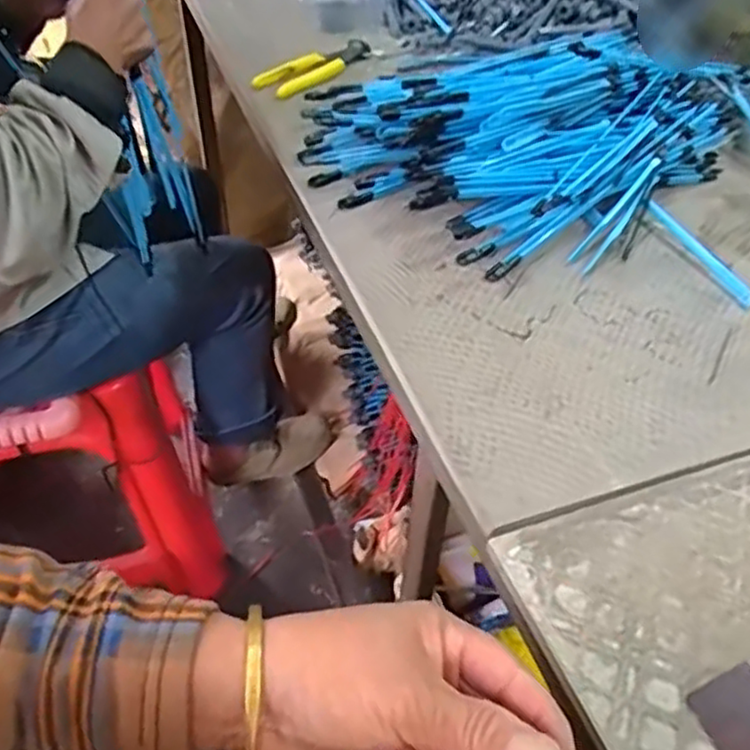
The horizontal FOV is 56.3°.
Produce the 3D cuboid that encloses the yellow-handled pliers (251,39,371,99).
[{"bbox_3d":[-0.065,-0.354,0.798,0.044,0.017,0.164,33,53,26],"label":"yellow-handled pliers"}]

